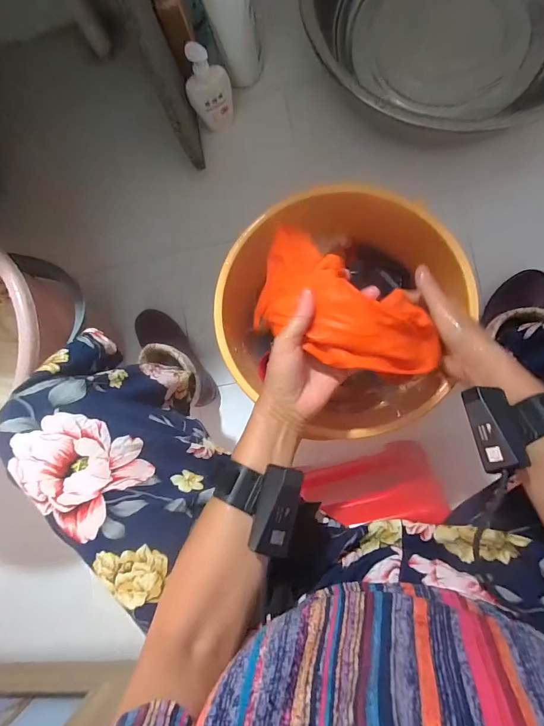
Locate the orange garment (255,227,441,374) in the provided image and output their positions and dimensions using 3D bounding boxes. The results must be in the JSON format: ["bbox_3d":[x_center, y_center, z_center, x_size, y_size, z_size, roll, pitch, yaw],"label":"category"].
[{"bbox_3d":[0.064,-0.053,0.389,0.223,0.096,0.103,38,94,8],"label":"orange garment"}]

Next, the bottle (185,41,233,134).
[{"bbox_3d":[-0.122,-0.531,0.725,0.077,0.164,0.050,-9,87,8],"label":"bottle"}]

